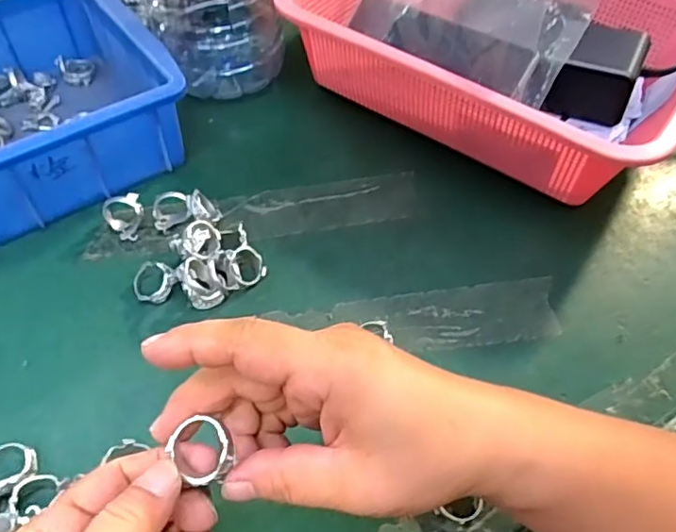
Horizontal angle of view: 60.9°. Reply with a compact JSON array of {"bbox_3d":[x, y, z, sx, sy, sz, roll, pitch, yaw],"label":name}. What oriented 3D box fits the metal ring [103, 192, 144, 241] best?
[{"bbox_3d":[-0.143,-0.033,0.386,0.025,0.024,0.022,-21,57,-18],"label":"metal ring"}]

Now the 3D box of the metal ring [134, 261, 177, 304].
[{"bbox_3d":[-0.114,0.010,0.357,0.027,0.007,0.025,0,80,-3],"label":"metal ring"}]

